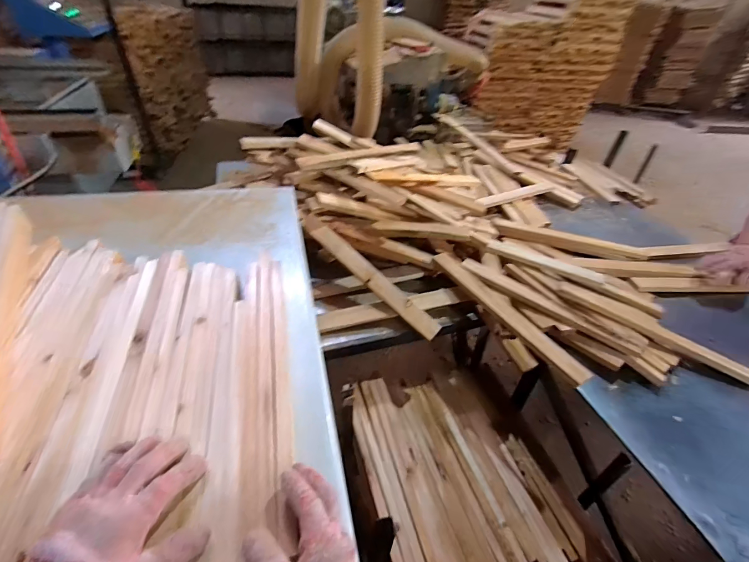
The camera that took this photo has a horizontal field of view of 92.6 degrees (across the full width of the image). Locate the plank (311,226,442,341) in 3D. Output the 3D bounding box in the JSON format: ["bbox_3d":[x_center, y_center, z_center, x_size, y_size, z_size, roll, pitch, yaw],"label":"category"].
[{"bbox_3d":[-0.002,-0.004,0.966,0.430,0.034,0.043,42,49,13],"label":"plank"}]

